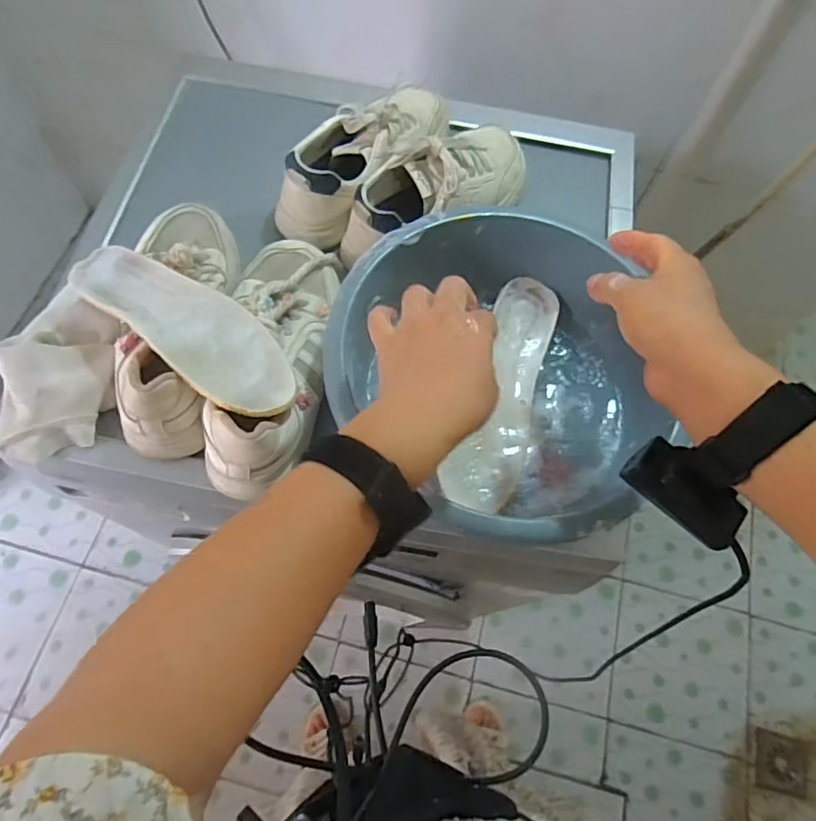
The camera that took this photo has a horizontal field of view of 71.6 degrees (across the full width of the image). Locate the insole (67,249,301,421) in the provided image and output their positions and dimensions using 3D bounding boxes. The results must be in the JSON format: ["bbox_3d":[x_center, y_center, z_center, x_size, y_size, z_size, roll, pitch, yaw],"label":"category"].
[{"bbox_3d":[-0.188,-0.075,0.483,0.234,0.018,0.079,38,59,17],"label":"insole"}]

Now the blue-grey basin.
[{"bbox_3d":[0.086,-0.049,0.503,0.307,0.096,0.286,-15,68,-9],"label":"blue-grey basin"}]

